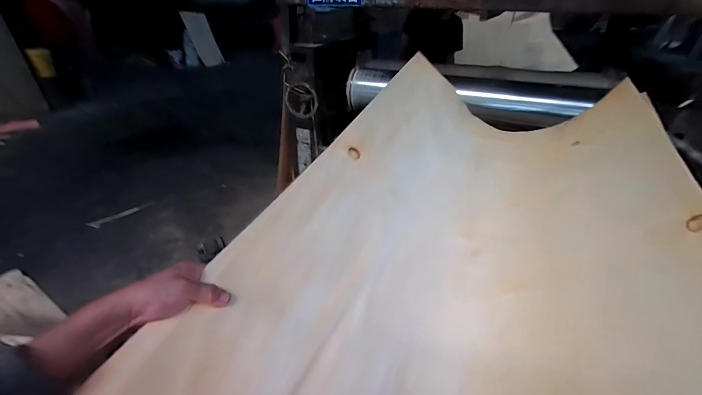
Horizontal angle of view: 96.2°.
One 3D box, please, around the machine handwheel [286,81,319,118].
[{"bbox_3d":[-0.227,-0.449,1.451,0.148,0.154,0.036,-1,32,-3],"label":"machine handwheel"}]

